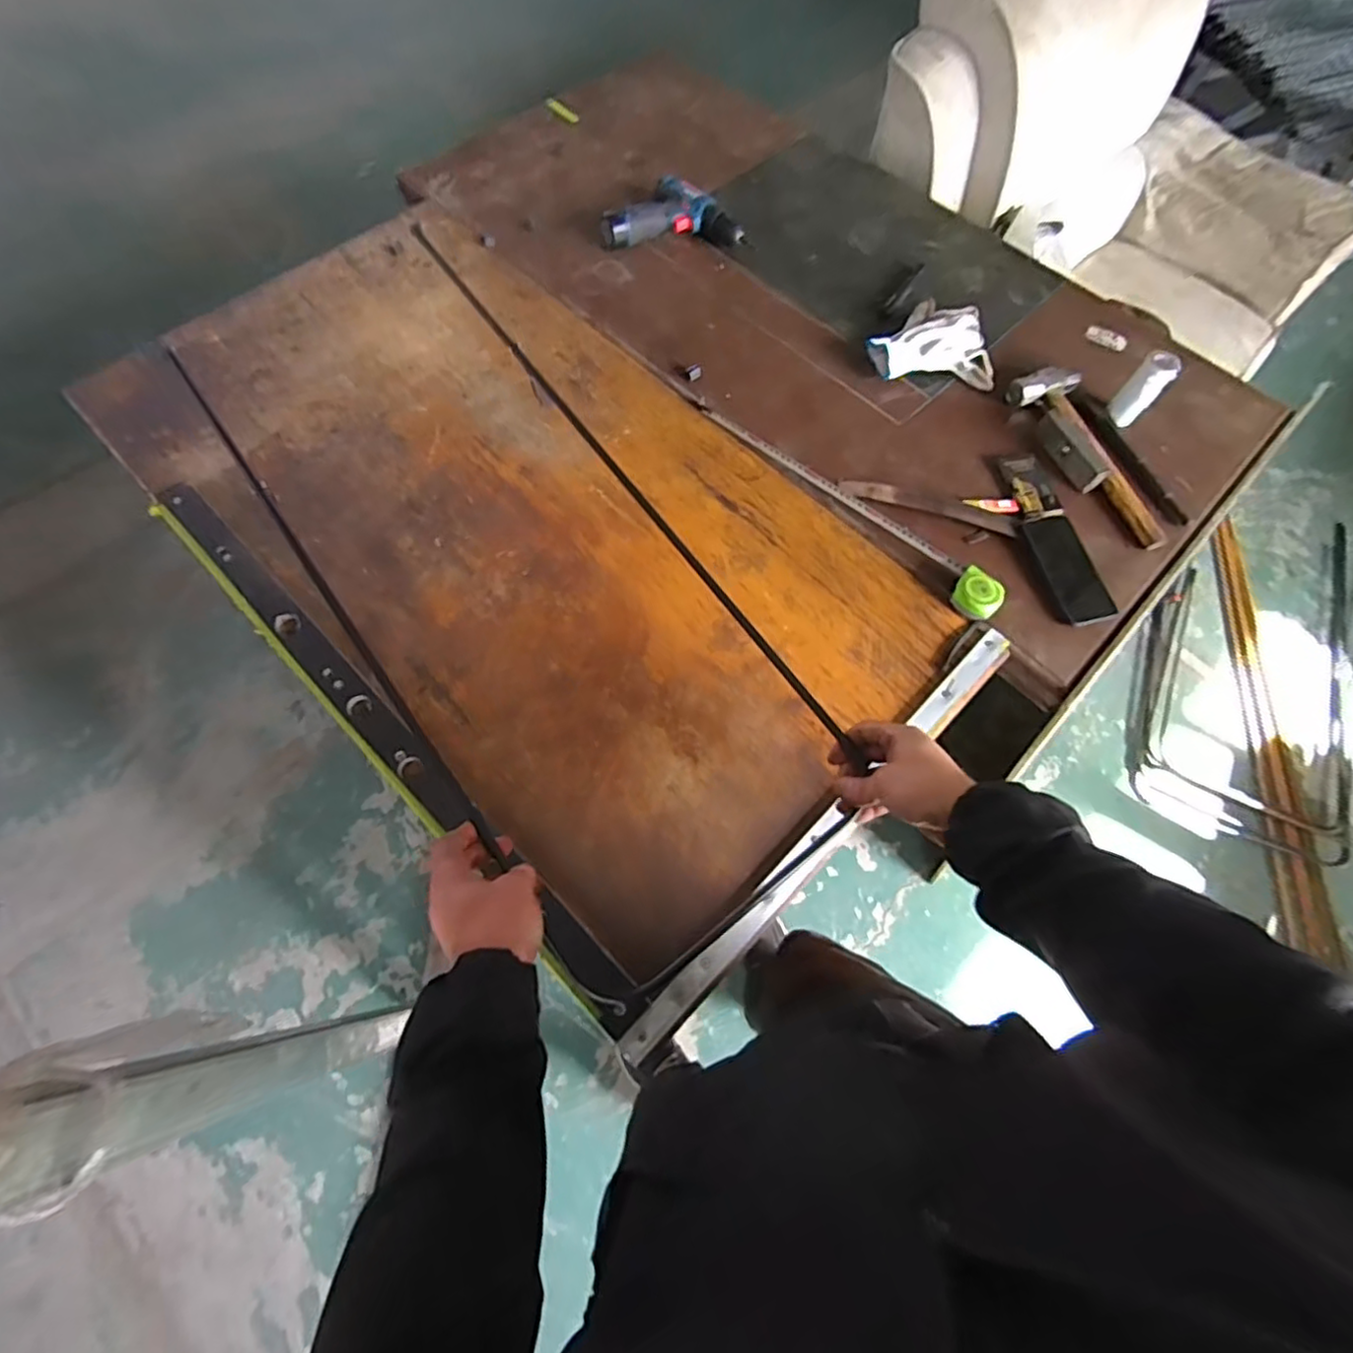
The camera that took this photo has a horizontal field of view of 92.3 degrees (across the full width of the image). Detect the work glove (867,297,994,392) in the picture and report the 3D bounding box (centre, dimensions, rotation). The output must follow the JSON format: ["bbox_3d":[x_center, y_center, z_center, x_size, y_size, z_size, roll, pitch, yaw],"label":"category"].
[{"bbox_3d":[0.388,-0.514,0.999,0.187,0.042,0.137,5,67,0],"label":"work glove"}]

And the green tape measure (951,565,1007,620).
[{"bbox_3d":[0.382,-0.103,0.825,0.057,0.034,0.055,37,71,13],"label":"green tape measure"}]

